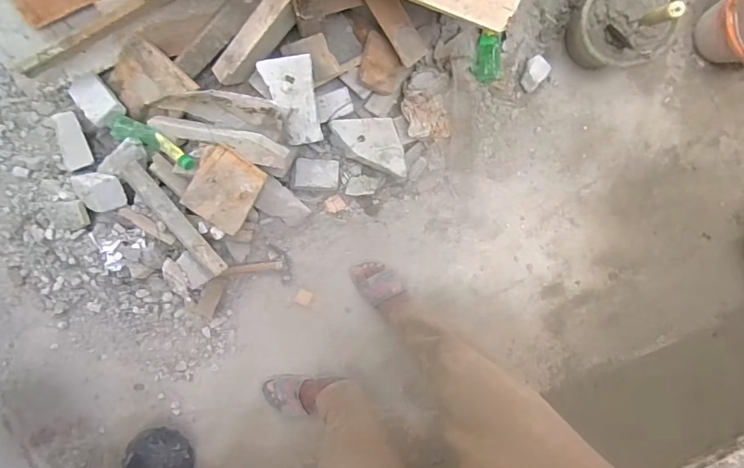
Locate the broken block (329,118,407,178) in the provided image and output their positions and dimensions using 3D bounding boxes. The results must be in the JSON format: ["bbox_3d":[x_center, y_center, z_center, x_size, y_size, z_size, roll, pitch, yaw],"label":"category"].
[{"bbox_3d":[-0.021,-0.230,1.129,0.219,0.052,0.154,-3,97,-5],"label":"broken block"}]

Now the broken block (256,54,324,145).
[{"bbox_3d":[-0.188,-0.316,1.017,0.115,0.029,0.195,-12,98,-4],"label":"broken block"}]

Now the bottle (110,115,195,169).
[{"bbox_3d":[-0.531,-0.221,1.045,0.223,0.067,0.063,26,93,11],"label":"bottle"}]

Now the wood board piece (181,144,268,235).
[{"bbox_3d":[-0.365,-0.110,1.048,0.154,0.022,0.188,33,107,-5],"label":"wood board piece"}]

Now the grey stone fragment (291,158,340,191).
[{"bbox_3d":[-0.150,-0.160,1.145,0.122,0.025,0.087,2,114,-4],"label":"grey stone fragment"}]

